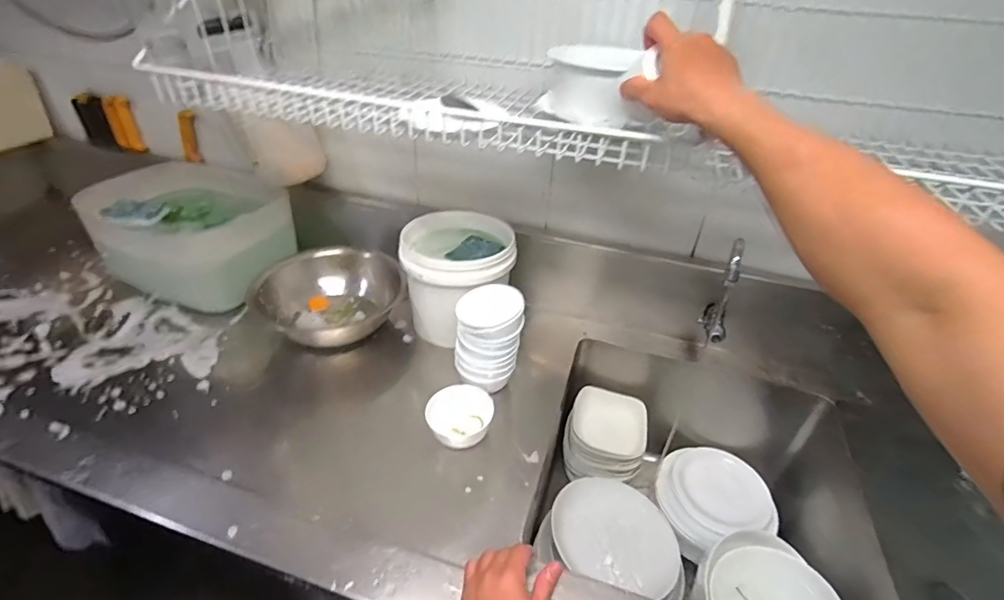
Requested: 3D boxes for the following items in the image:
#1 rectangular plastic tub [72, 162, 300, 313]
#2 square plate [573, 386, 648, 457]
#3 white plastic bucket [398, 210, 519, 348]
[{"bbox_3d":[-0.677,-0.149,1.072,0.370,0.181,0.327,26,42,27],"label":"rectangular plastic tub"},{"bbox_3d":[0.227,0.253,1.002,0.153,0.017,0.126,10,70,2],"label":"square plate"},{"bbox_3d":[-0.094,-0.042,0.970,0.227,0.197,0.207,25,42,26],"label":"white plastic bucket"}]

